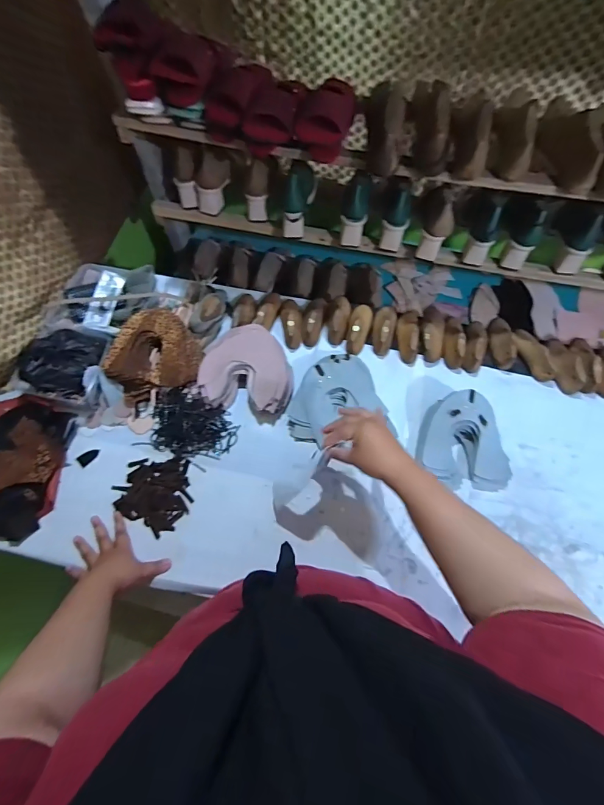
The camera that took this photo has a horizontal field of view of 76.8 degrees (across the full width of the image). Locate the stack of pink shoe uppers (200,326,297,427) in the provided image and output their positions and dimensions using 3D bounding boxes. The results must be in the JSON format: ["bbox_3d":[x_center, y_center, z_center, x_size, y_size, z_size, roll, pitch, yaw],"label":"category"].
[{"bbox_3d":[-0.111,-0.070,0.820,0.190,0.063,0.193,11,63,5],"label":"stack of pink shoe uppers"}]

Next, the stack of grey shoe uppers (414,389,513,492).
[{"bbox_3d":[0.326,0.078,0.742,0.183,0.071,0.187,15,63,7],"label":"stack of grey shoe uppers"}]

